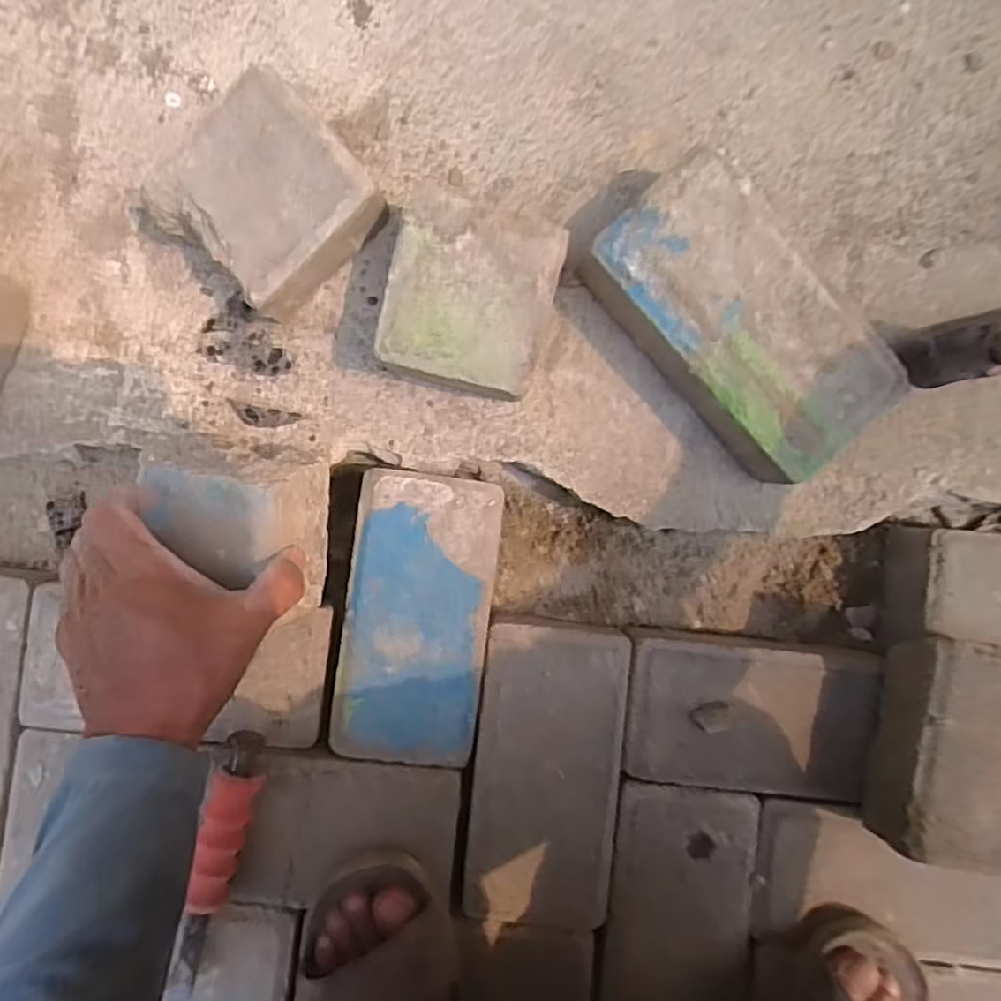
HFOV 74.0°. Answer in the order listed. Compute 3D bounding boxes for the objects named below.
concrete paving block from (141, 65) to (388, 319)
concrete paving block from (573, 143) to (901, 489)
[{"bbox_3d":[-0.145,-0.194,0.427,0.110,0.064,0.115,43,86,1],"label":"concrete paving block"},{"bbox_3d":[0.158,-0.113,0.440,0.111,0.062,0.206,-39,88,-4],"label":"concrete paving block"}]

